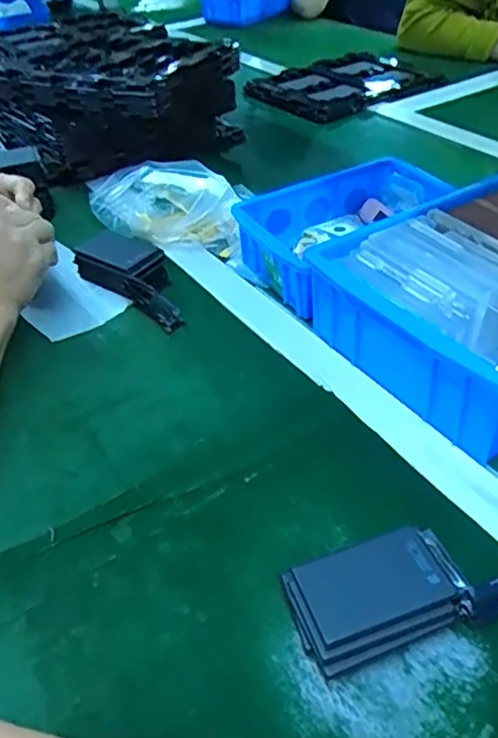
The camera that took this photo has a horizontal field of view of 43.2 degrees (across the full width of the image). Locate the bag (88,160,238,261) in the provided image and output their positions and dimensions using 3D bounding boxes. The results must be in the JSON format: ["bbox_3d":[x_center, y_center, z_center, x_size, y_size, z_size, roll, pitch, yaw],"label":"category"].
[{"bbox_3d":[-0.082,-0.174,0.674,0.173,0.067,0.085,25,48,30],"label":"bag"}]

